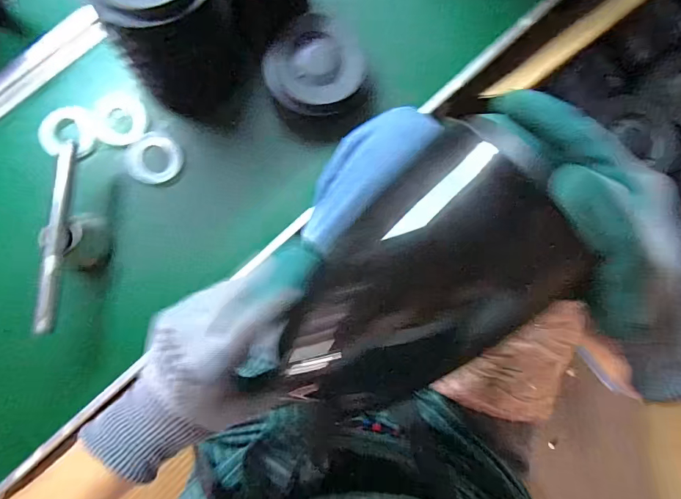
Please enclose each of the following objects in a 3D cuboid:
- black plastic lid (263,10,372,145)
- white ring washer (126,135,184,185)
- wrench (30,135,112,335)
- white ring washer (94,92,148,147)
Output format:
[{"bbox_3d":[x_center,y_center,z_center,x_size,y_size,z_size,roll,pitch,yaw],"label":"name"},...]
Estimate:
[{"bbox_3d":[-0.028,-0.209,0.510,0.122,0.054,0.129,0,85,-4],"label":"black plastic lid"},{"bbox_3d":[-0.224,-0.108,0.509,0.062,0.011,0.057,0,85,-4],"label":"white ring washer"},{"bbox_3d":[-0.289,-0.011,0.464,0.034,0.071,0.194,5,85,-4],"label":"wrench"},{"bbox_3d":[-0.264,-0.156,0.508,0.061,0.013,0.060,0,85,-4],"label":"white ring washer"}]

